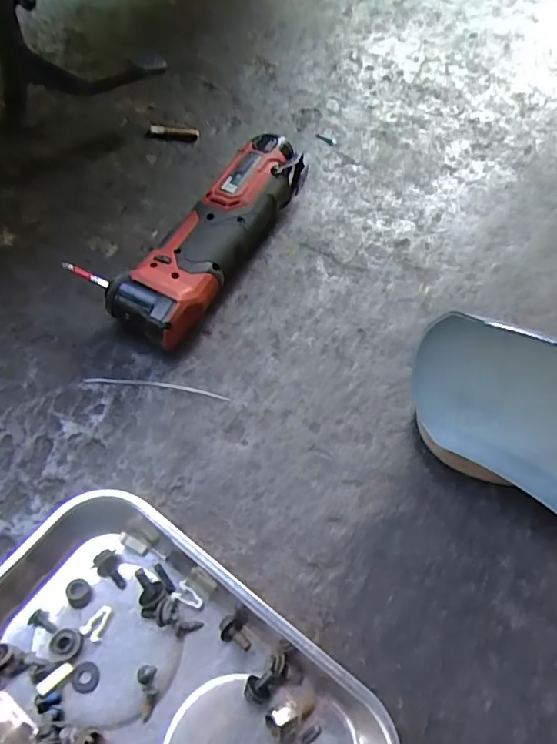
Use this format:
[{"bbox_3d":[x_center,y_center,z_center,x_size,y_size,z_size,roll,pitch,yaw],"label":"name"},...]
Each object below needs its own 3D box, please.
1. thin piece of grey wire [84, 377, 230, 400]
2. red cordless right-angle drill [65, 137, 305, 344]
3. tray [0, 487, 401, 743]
[{"bbox_3d":[-0.096,0.011,0.414,0.113,0.004,0.008,7,62,0],"label":"thin piece of grey wire"},{"bbox_3d":[-0.063,-0.128,0.466,0.110,0.053,0.233,33,64,13],"label":"red cordless right-angle drill"},{"bbox_3d":[-0.062,0.180,0.292,0.244,0.048,0.143,35,65,14],"label":"tray"}]

